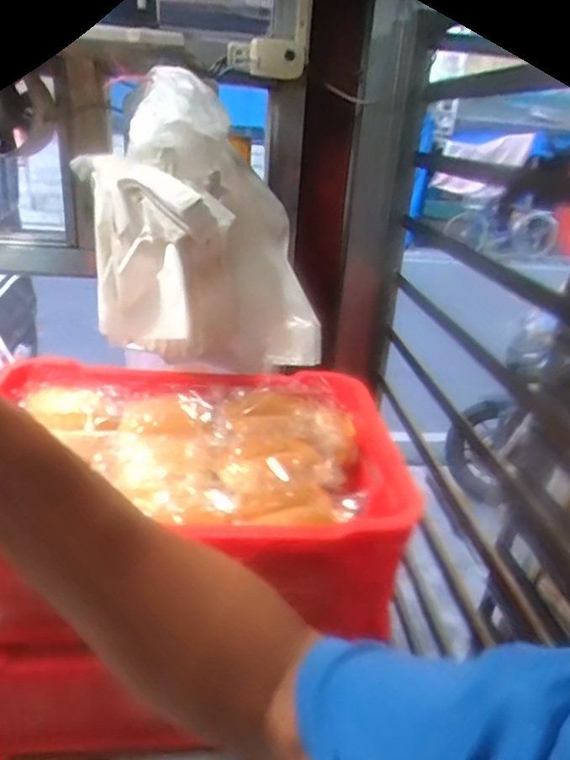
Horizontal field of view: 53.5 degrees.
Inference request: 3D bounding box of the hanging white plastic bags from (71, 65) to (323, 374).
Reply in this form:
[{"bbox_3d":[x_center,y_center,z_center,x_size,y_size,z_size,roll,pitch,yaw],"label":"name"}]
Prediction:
[{"bbox_3d":[-0.113,-0.212,0.829,0.306,0.380,0.163,-5,25,-23],"label":"hanging white plastic bags"}]

